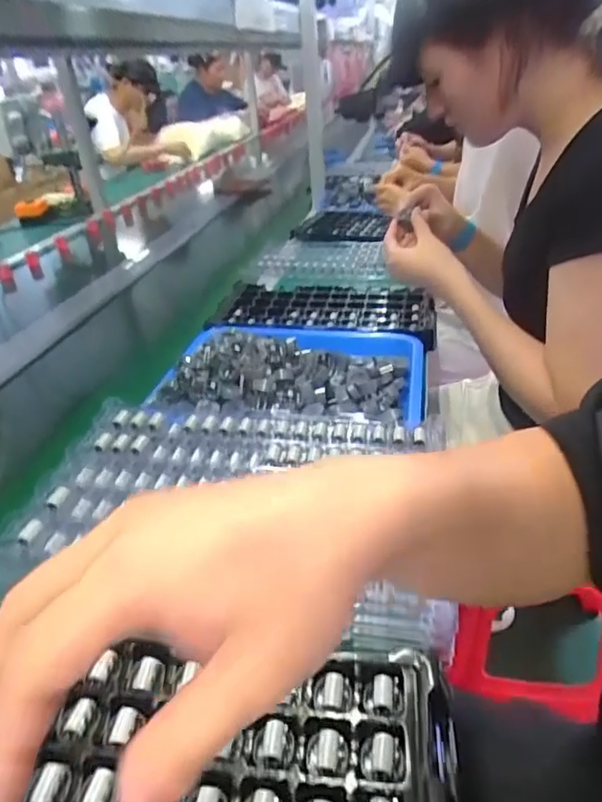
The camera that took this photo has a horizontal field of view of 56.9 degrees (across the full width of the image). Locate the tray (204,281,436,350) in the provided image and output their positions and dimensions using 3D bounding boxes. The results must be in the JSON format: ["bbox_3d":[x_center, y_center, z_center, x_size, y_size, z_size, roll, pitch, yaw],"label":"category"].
[{"bbox_3d":[0.037,-0.158,0.930,0.360,0.029,0.225,2,32,12],"label":"tray"}]

